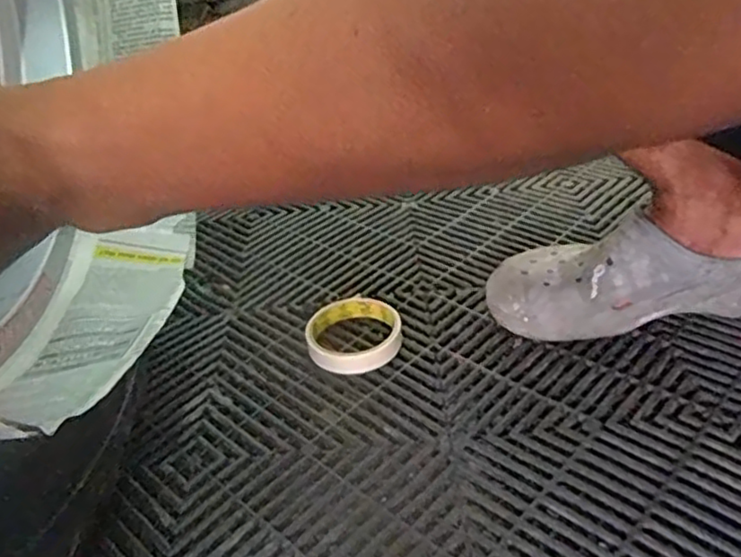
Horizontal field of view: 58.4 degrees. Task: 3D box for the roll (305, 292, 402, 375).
[{"bbox_3d":[-0.016,0.052,0.626,0.087,0.024,0.089,-5,33,3],"label":"roll"}]

